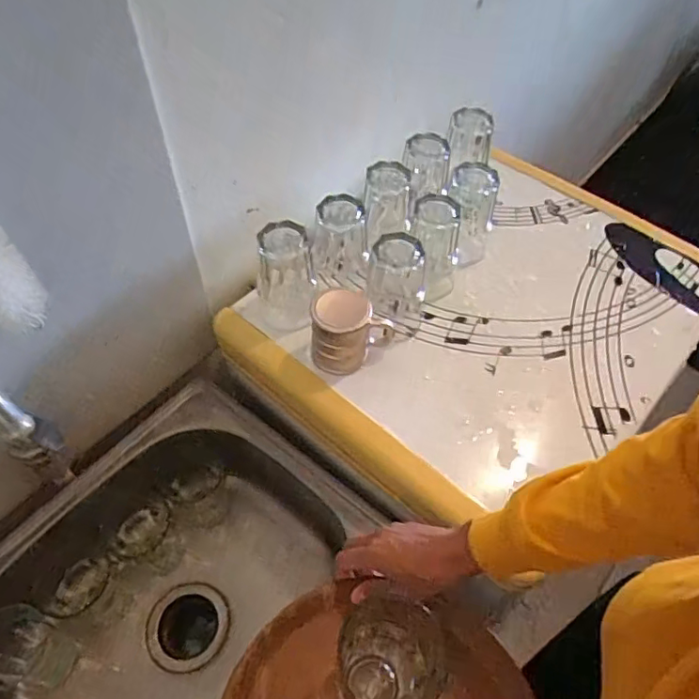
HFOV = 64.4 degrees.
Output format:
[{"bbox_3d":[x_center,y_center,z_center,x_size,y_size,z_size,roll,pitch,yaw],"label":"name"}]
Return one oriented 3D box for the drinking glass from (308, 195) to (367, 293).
[{"bbox_3d":[-0.006,-0.135,0.763,0.085,0.130,0.079,1,54,-2],"label":"drinking glass"}]

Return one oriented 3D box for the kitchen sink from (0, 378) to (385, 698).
[{"bbox_3d":[-0.227,0.324,0.688,0.388,0.175,0.480,32,58,21],"label":"kitchen sink"}]

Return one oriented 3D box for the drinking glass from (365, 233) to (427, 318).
[{"bbox_3d":[0.065,-0.090,0.728,0.075,0.124,0.083,9,54,4],"label":"drinking glass"}]

